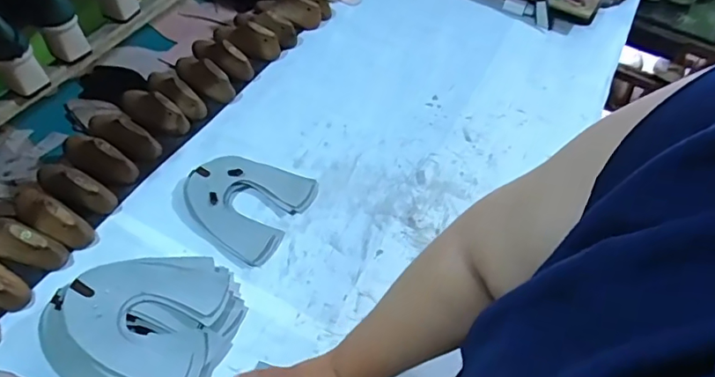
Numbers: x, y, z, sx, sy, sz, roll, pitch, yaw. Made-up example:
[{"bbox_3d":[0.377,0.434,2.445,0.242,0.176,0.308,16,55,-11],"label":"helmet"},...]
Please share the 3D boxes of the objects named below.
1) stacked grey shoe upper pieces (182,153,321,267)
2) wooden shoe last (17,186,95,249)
[{"bbox_3d":[-0.167,0.011,0.761,0.166,0.028,0.163,26,56,15],"label":"stacked grey shoe upper pieces"},{"bbox_3d":[-0.430,0.035,0.710,0.132,0.053,0.048,25,56,14],"label":"wooden shoe last"}]

